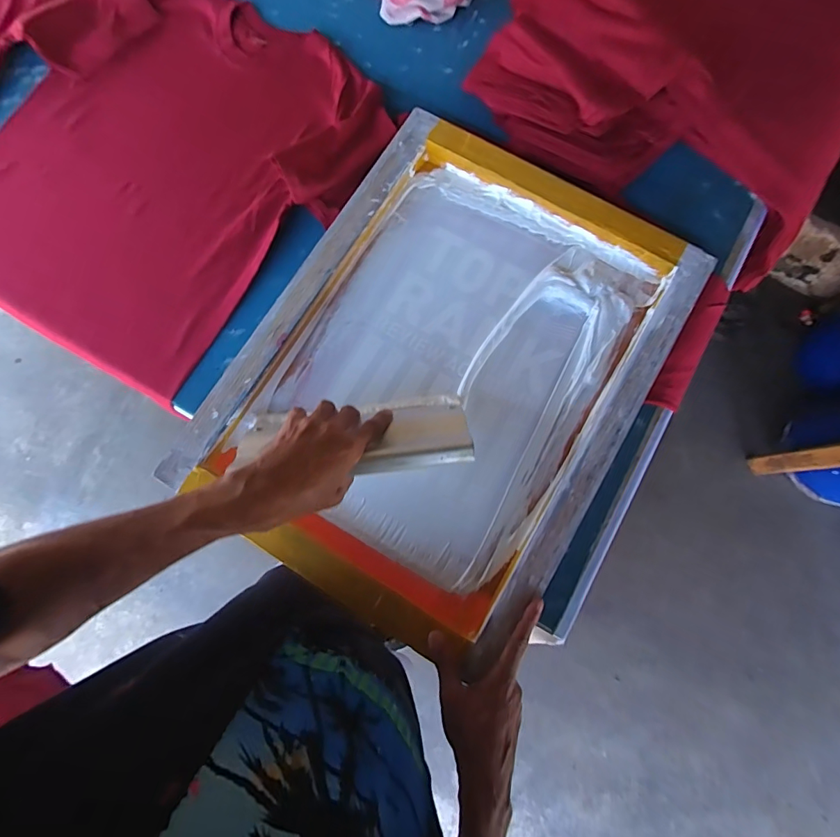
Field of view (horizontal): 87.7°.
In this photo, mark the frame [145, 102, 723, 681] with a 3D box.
[{"bbox_3d":[0.035,-0.065,0.559,0.449,0.046,0.597,31,80,5],"label":"frame"}]

